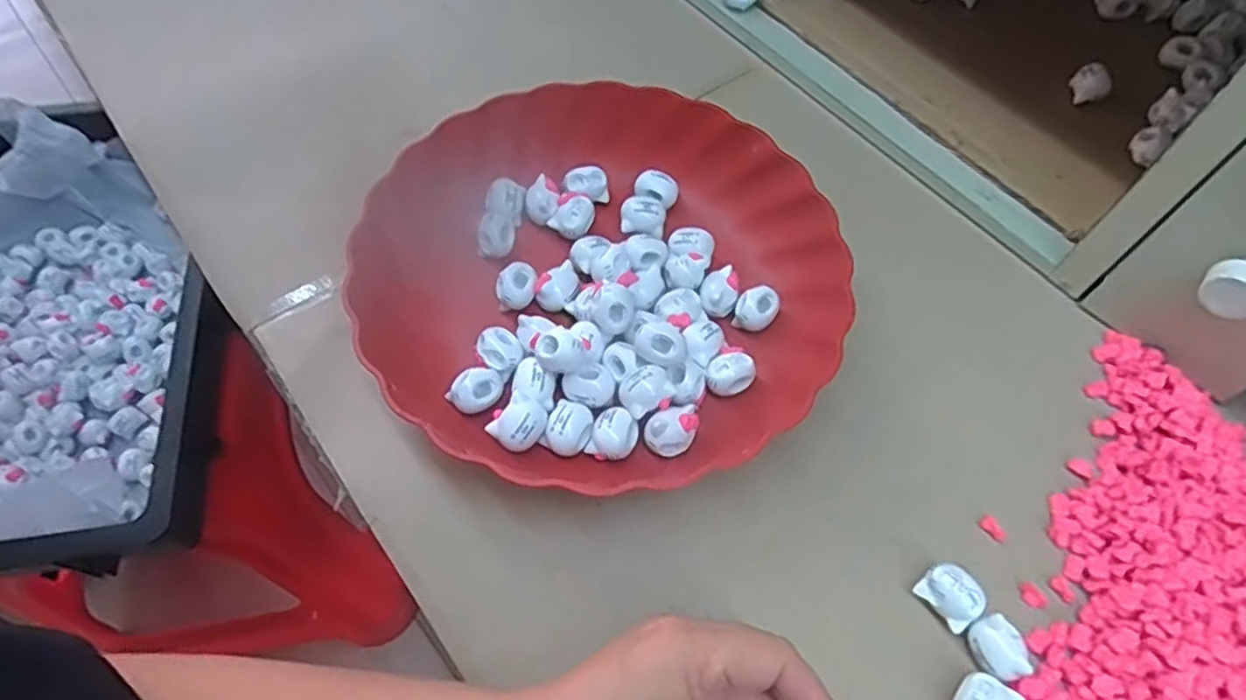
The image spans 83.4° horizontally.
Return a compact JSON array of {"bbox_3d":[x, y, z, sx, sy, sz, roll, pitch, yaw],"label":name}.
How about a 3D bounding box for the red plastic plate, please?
[{"bbox_3d":[-0.008,-0.043,0.368,0.240,0.039,0.235,1,59,-2],"label":"red plastic plate"}]

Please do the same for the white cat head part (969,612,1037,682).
[{"bbox_3d":[0.159,0.127,0.297,0.017,0.016,0.025,-6,60,-6],"label":"white cat head part"}]

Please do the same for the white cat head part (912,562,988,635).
[{"bbox_3d":[0.146,0.108,0.309,0.022,0.011,0.025,-45,65,9],"label":"white cat head part"}]

